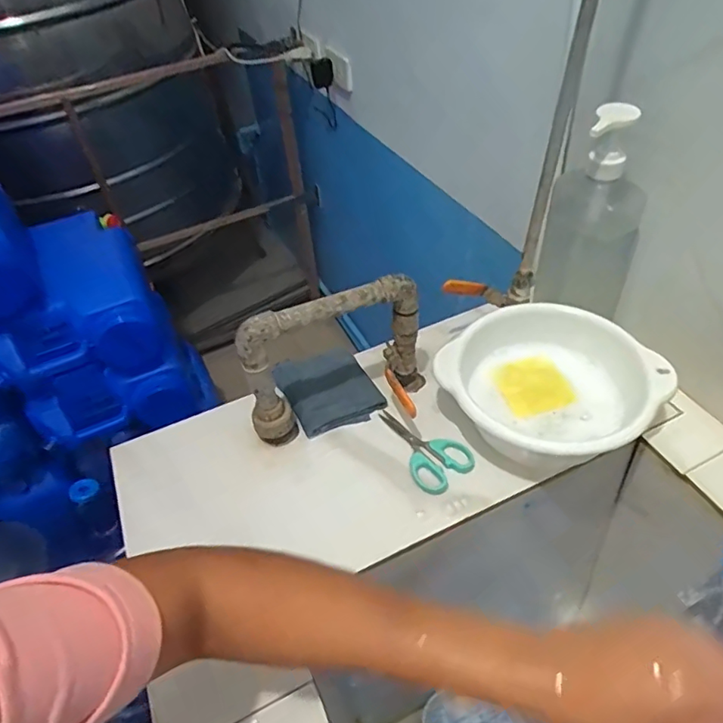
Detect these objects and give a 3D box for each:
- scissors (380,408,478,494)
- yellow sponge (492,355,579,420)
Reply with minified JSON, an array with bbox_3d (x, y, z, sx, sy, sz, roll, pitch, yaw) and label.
[{"bbox_3d":[0.068,0.088,0.601,0.068,0.004,0.121,-25,48,-17],"label":"scissors"},{"bbox_3d":[0.191,0.026,0.612,0.072,0.014,0.074,-18,46,-10],"label":"yellow sponge"}]

